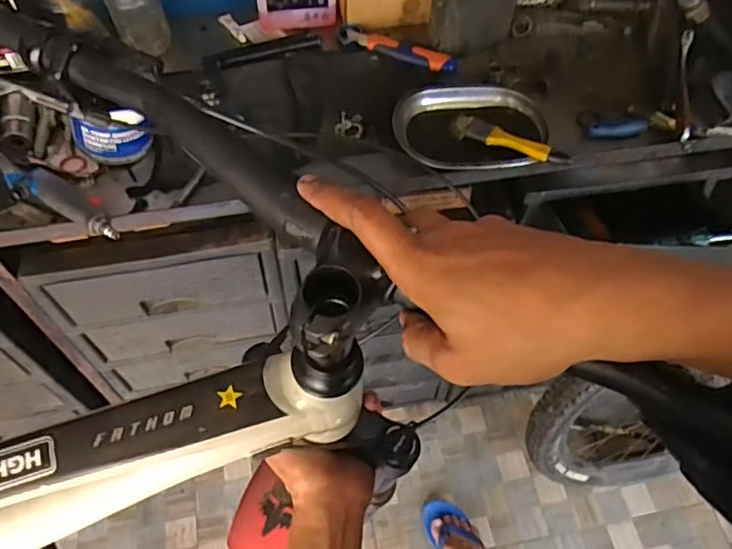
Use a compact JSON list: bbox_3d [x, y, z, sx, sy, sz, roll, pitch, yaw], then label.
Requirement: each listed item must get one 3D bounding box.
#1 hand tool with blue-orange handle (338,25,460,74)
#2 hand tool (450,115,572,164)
[{"bbox_3d":[0.048,-0.348,0.904,0.193,0.017,0.042,20,59,11],"label":"hand tool with blue-orange handle"},{"bbox_3d":[0.194,-0.181,0.790,0.164,0.027,0.034,28,61,16],"label":"hand tool"}]

